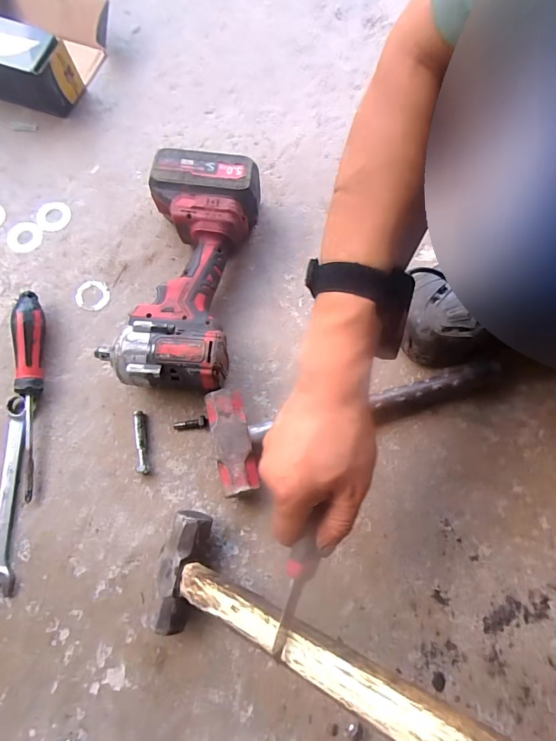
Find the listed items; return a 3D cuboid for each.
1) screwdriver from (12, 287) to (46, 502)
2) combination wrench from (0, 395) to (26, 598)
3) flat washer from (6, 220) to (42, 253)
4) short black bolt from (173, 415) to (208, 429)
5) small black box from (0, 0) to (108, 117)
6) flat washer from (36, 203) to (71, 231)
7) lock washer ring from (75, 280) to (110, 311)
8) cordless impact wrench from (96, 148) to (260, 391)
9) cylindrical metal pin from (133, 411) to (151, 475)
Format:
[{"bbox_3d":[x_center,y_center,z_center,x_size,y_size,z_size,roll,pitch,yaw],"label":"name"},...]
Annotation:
[{"bbox_3d":[-0.272,0.022,0.444,0.029,0.035,0.223,-5,75,-2],"label":"screwdriver"},{"bbox_3d":[-0.284,0.130,0.430,0.032,0.011,0.204,1,75,0],"label":"combination wrench"},{"bbox_3d":[-0.315,-0.167,0.505,0.042,0.004,0.044,0,75,0],"label":"flat washer"},{"bbox_3d":[-0.097,0.058,0.449,0.038,0.012,0.013,-4,75,-1],"label":"short black bolt"},{"bbox_3d":[-0.342,-0.453,0.548,0.177,0.075,0.165,17,76,4],"label":"small black box"},{"bbox_3d":[-0.287,-0.198,0.519,0.042,0.004,0.041,0,75,0],"label":"flat washer"},{"bbox_3d":[-0.225,-0.092,0.492,0.040,0.004,0.039,0,75,0],"label":"lock washer ring"},{"bbox_3d":[-0.099,-0.107,0.457,0.117,0.080,0.257,8,75,2],"label":"cordless impact wrench"},{"bbox_3d":[-0.149,0.078,0.442,0.011,0.013,0.068,-9,75,-3],"label":"cylindrical metal pin"}]

